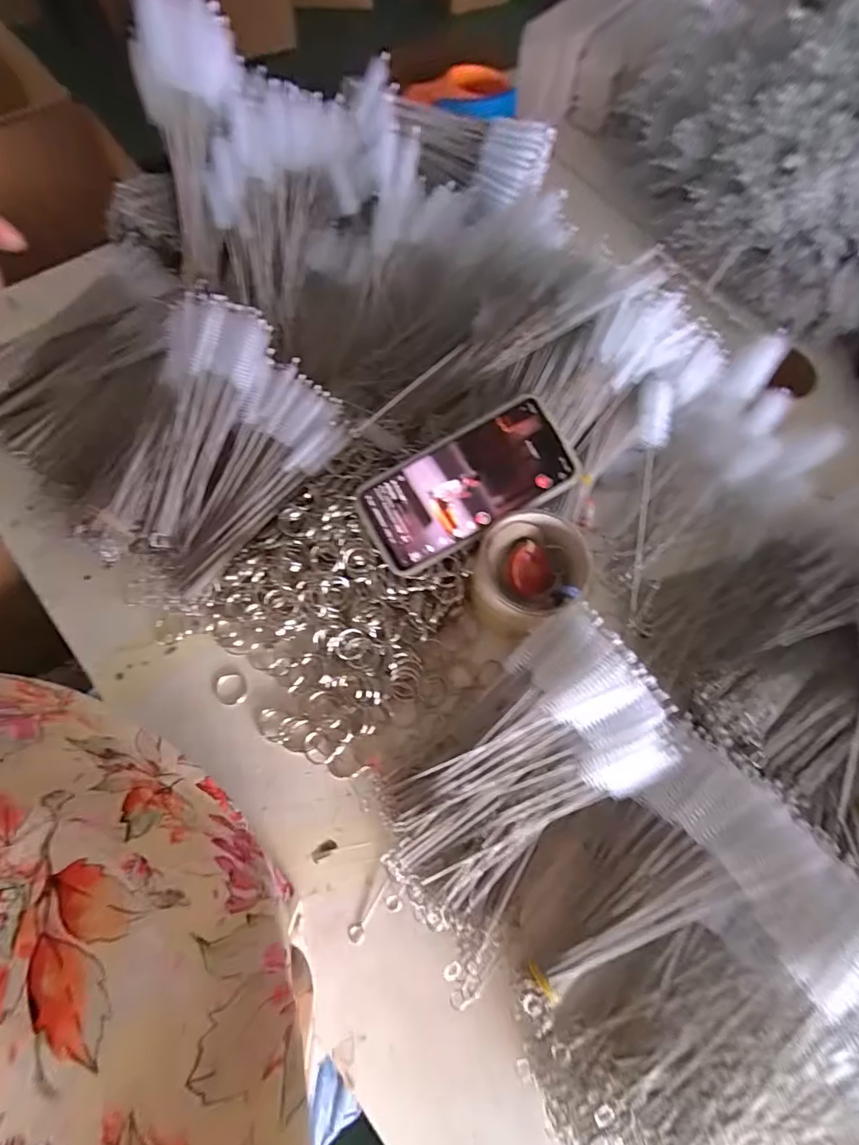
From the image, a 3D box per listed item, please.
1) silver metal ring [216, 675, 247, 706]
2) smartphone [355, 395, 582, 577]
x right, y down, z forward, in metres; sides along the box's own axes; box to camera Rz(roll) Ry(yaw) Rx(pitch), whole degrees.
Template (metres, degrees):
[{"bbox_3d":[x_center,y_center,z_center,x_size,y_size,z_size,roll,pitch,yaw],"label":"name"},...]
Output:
[{"bbox_3d":[-0.159,0.094,0.381,0.024,0.004,0.025,0,70,0],"label":"silver metal ring"},{"bbox_3d":[0.029,-0.068,0.369,0.163,0.008,0.080,-29,89,1],"label":"smartphone"}]

